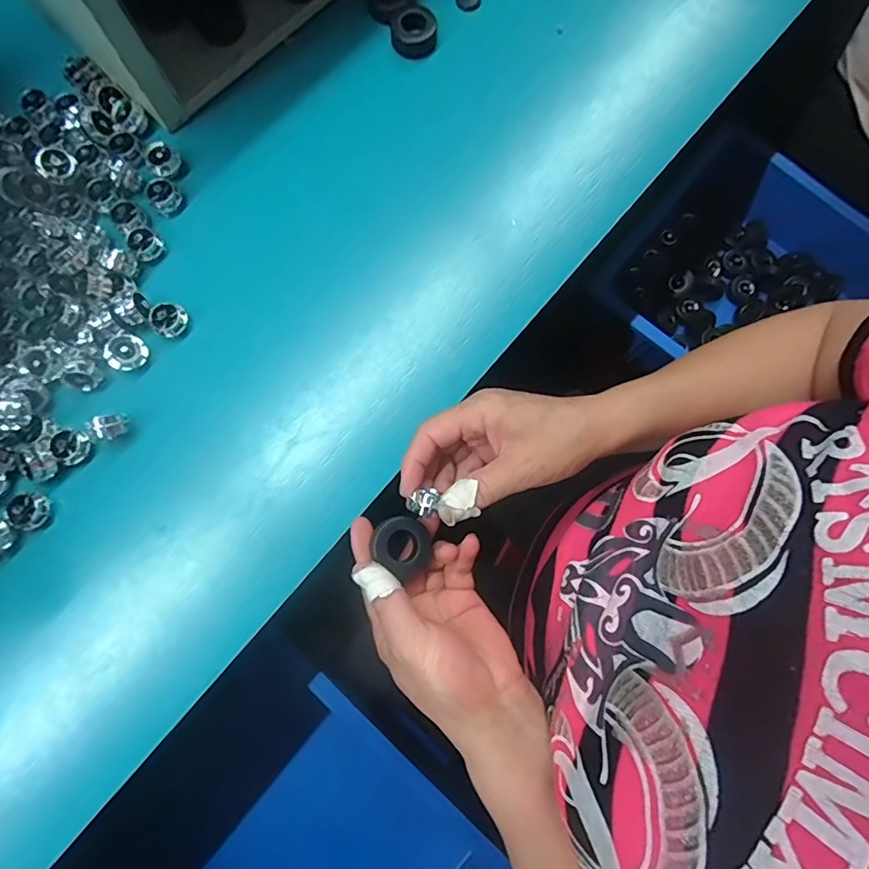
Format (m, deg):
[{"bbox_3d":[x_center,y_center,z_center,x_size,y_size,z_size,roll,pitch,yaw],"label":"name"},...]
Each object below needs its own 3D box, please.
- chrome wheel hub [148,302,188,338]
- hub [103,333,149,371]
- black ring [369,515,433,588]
[{"bbox_3d":[-0.190,-0.082,0.354,0.022,0.015,0.024,0,82,0],"label":"chrome wheel hub"},{"bbox_3d":[-0.216,-0.057,0.346,0.025,0.011,0.025,44,75,-19],"label":"hub"},{"bbox_3d":[-0.020,0.071,0.318,0.037,0.015,0.034,27,80,4],"label":"black ring"}]

